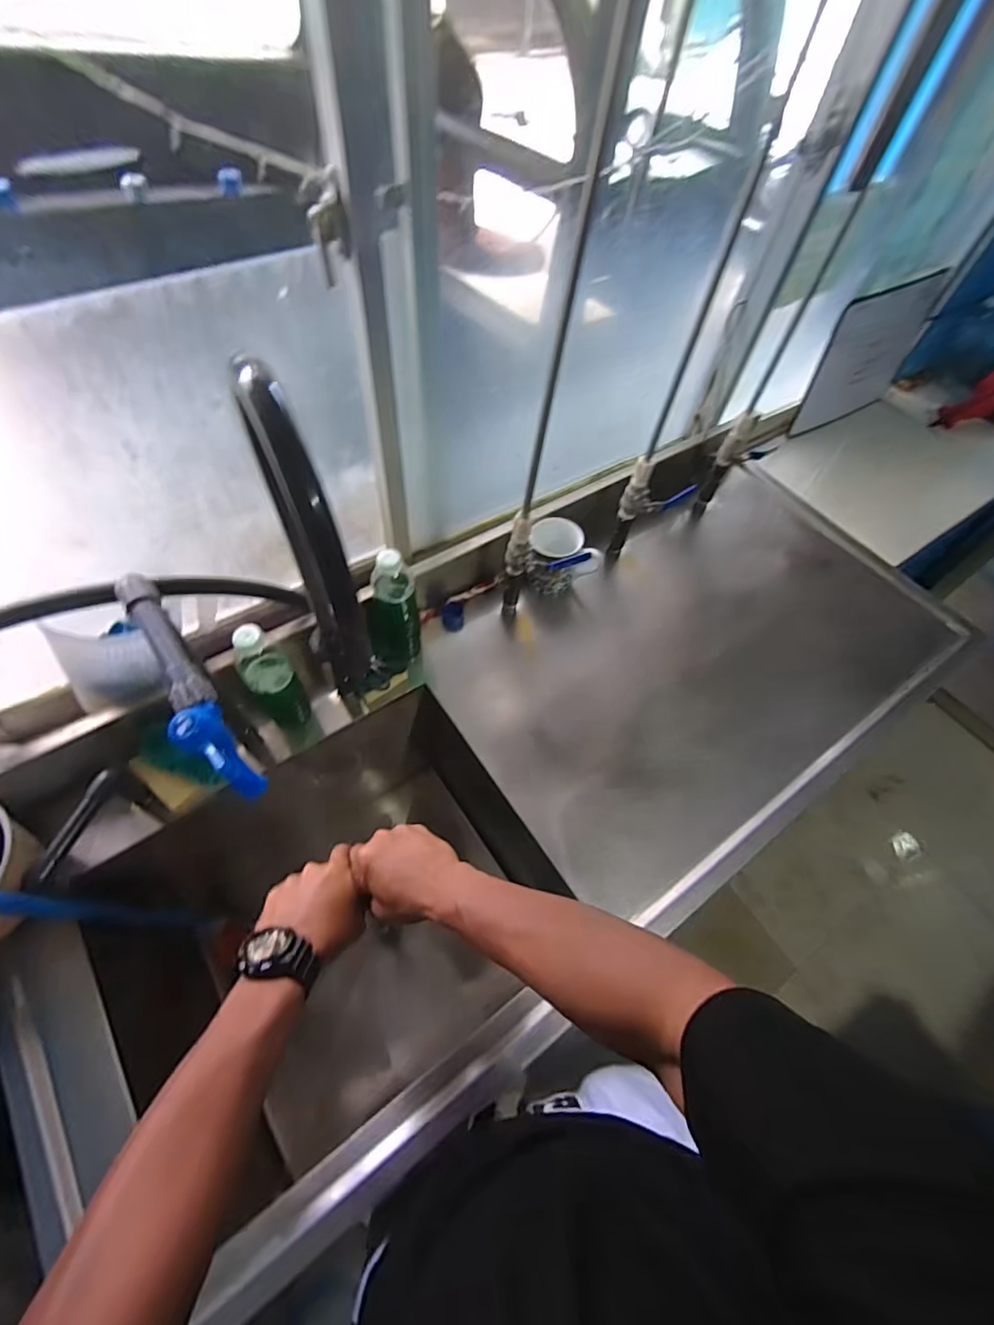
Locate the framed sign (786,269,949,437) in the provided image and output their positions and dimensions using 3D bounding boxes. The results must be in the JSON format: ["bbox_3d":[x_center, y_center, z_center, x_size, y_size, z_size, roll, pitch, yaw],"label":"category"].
[{"bbox_3d":[0.864,-0.708,1.253,0.394,0.296,0.017,-27,56,-21],"label":"framed sign"}]

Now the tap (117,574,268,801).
[{"bbox_3d":[-0.254,0.006,0.429,0.029,0.071,0.226,-30,65,-21],"label":"tap"}]

